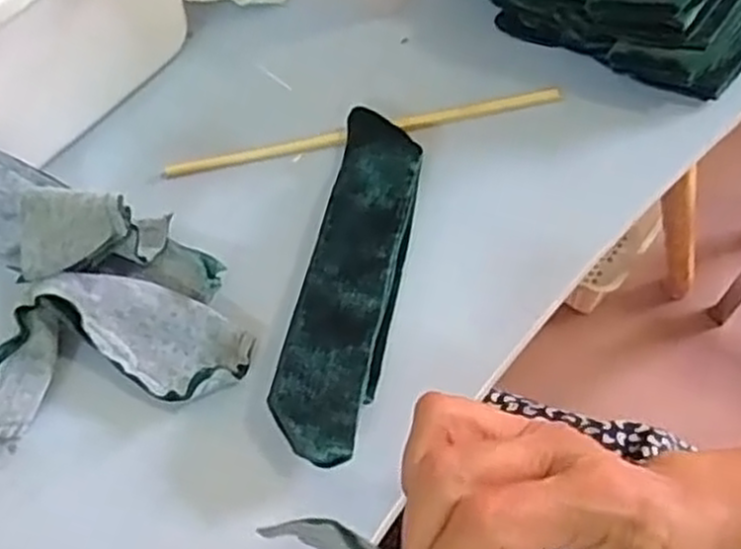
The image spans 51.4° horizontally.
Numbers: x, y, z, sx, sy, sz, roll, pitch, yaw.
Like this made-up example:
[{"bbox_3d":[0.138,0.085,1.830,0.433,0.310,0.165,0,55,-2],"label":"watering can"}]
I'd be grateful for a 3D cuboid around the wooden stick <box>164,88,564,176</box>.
[{"bbox_3d":[-0.003,-0.084,0.449,0.231,0.009,0.010,-12,63,-2],"label":"wooden stick"}]

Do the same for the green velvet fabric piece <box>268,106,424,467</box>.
[{"bbox_3d":[-0.007,-0.003,0.384,0.044,0.023,0.191,9,65,8],"label":"green velvet fabric piece"}]

